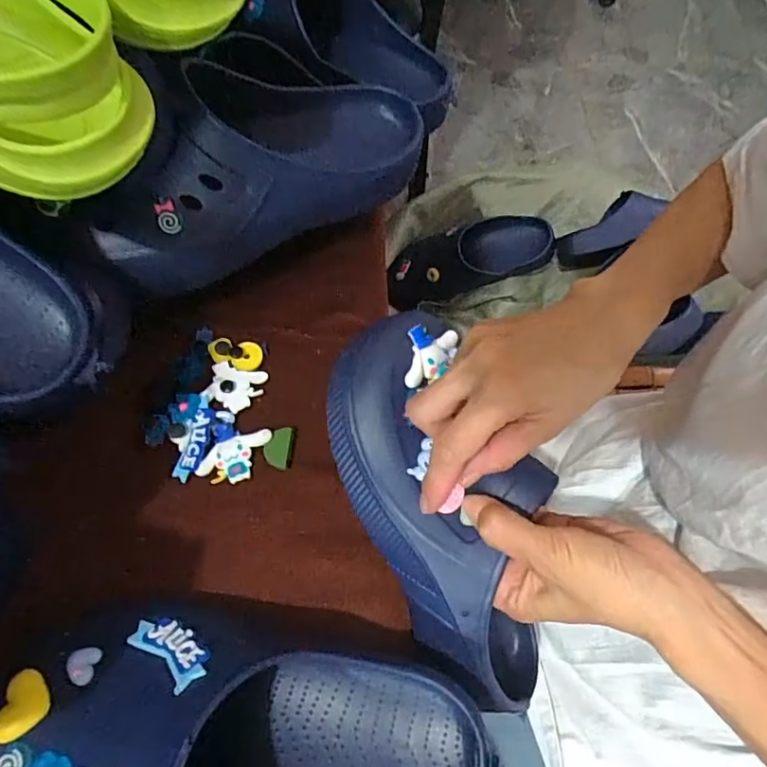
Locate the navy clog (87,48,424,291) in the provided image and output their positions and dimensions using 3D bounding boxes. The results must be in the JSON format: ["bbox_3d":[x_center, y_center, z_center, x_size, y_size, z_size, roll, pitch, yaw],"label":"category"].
[{"bbox_3d":[-0.086,-0.167,0.387,0.254,0.100,0.096,-30,70,-13],"label":"navy clog"}]

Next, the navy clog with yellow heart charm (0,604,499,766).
[{"bbox_3d":[-0.077,0.177,0.277,0.258,0.082,0.098,7,66,2],"label":"navy clog with yellow heart charm"}]

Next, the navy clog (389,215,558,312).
[{"bbox_3d":[0.147,-0.228,0.972,0.302,0.088,0.101,-16,66,12],"label":"navy clog"}]

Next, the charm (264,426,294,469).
[{"bbox_3d":[-0.074,0.045,0.386,0.020,0.004,0.030,9,69,-15],"label":"charm"}]

